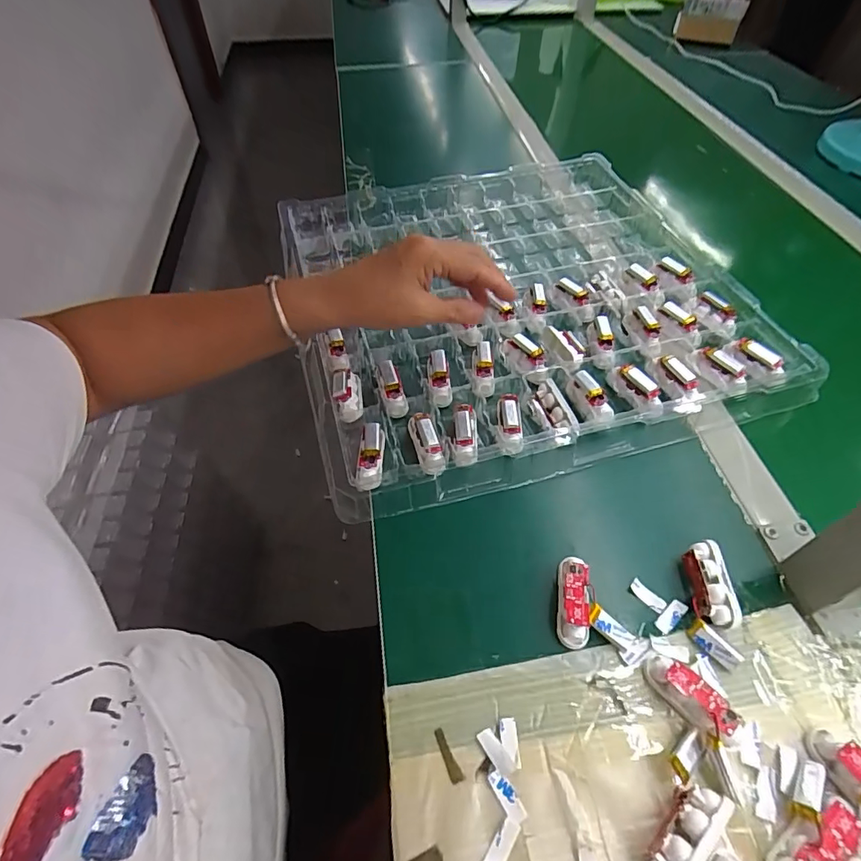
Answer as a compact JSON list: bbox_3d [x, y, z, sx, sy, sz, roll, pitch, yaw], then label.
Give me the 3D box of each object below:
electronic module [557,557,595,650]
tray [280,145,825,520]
[{"bbox_3d":[0.102,0.121,0.345,0.023,0.024,0.059,9,54,6],"label":"electronic module"},{"bbox_3d":[0.089,-0.162,0.554,0.474,0.036,0.480,-12,54,-9],"label":"tray"}]

